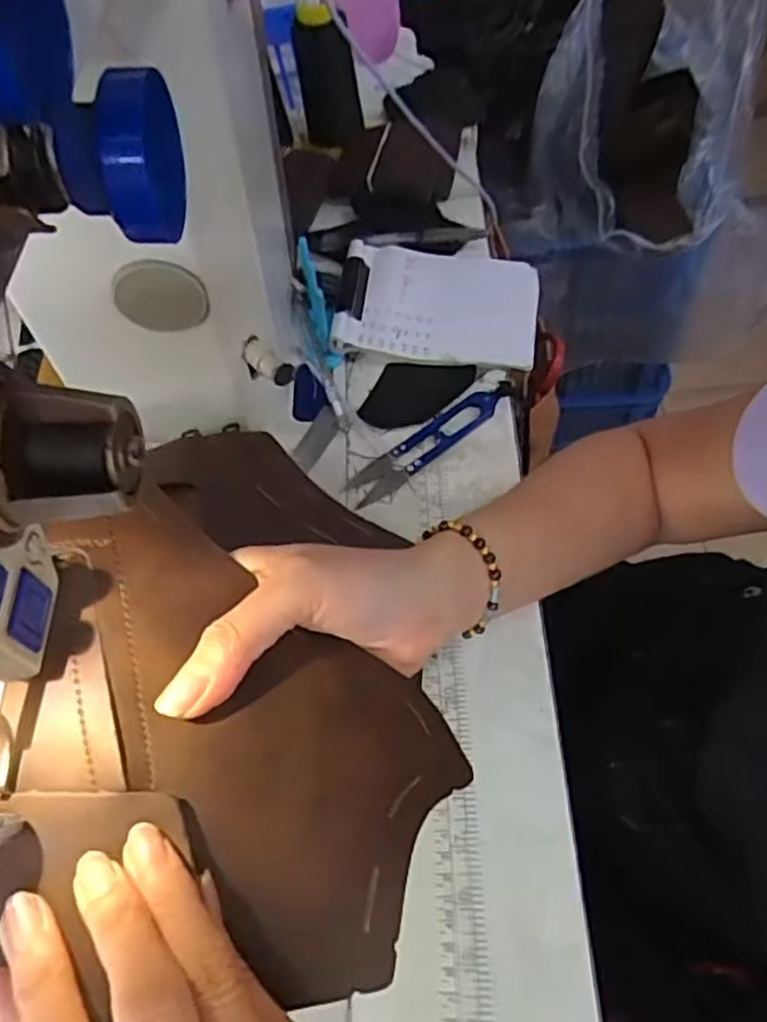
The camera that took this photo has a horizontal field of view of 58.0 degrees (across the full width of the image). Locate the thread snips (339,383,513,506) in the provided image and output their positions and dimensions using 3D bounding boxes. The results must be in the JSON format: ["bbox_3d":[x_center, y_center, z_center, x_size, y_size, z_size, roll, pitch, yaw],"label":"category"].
[{"bbox_3d":[0.032,-0.049,0.464,0.126,0.013,0.026,-34,62,-10],"label":"thread snips"}]

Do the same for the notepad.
[{"bbox_3d":[0.040,-0.156,0.510,0.143,0.016,0.102,8,67,6],"label":"notepad"}]

